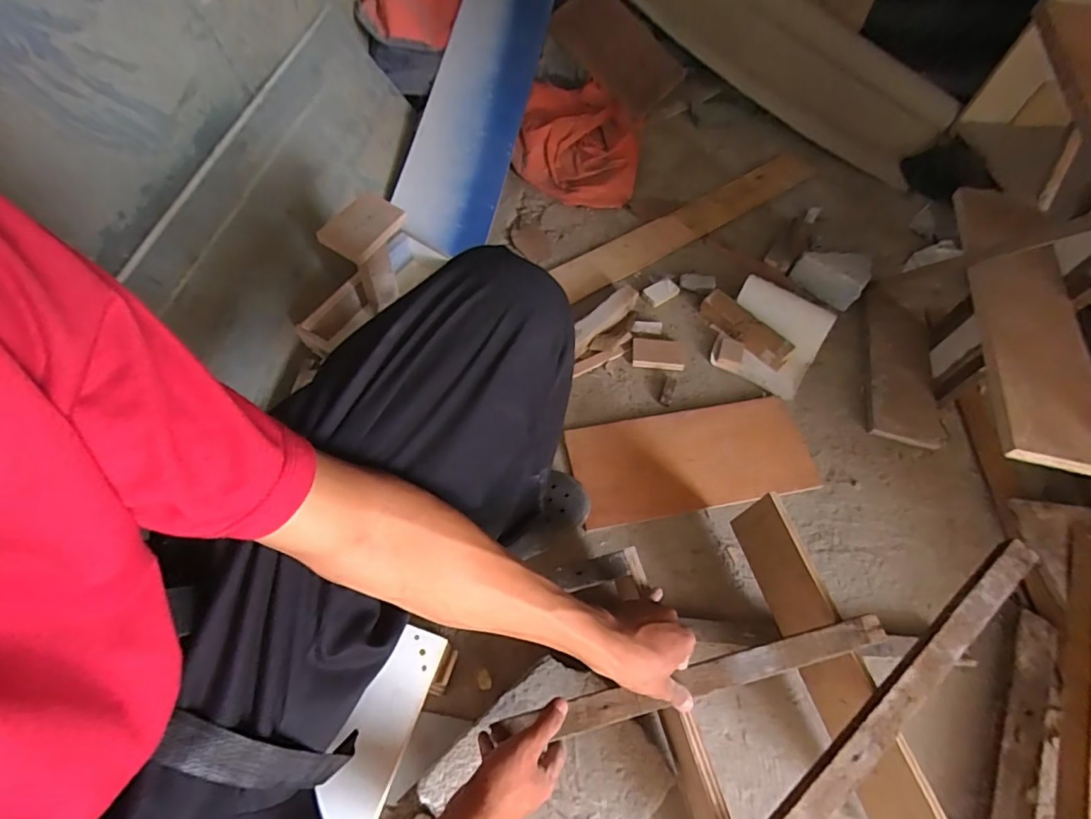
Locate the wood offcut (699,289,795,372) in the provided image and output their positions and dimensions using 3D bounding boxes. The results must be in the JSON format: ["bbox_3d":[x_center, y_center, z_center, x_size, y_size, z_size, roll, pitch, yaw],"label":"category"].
[{"bbox_3d":[0.380,-0.154,0.943,0.188,0.017,0.061,42,92,18],"label":"wood offcut"}]

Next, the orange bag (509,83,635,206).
[{"bbox_3d":[0.086,-0.662,1.211,0.286,0.130,0.386,10,60,5],"label":"orange bag"}]

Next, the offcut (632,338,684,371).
[{"bbox_3d":[0.213,-0.105,0.933,0.095,0.013,0.067,6,59,3],"label":"offcut"}]

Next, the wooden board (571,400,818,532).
[{"bbox_3d":[0.247,0.081,0.832,0.398,0.021,0.177,-10,60,-6],"label":"wooden board"}]

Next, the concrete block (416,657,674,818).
[{"bbox_3d":[0.005,0.445,0.585,0.253,0.073,0.214,-37,67,-21],"label":"concrete block"}]

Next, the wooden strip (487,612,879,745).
[{"bbox_3d":[0.159,0.278,0.508,0.413,0.017,0.030,-12,60,-6],"label":"wooden strip"}]

